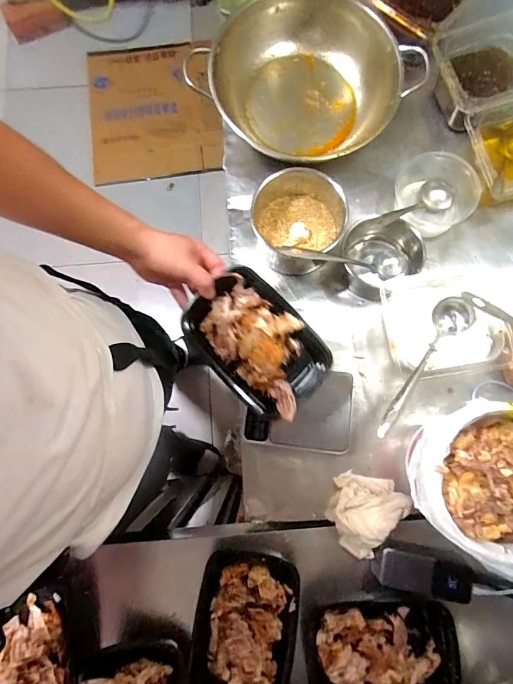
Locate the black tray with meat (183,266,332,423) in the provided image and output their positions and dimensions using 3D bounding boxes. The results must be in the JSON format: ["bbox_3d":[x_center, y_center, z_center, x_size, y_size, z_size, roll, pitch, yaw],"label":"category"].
[{"bbox_3d":[0.004,0.003,0.573,0.136,0.063,0.206,-44,82,-6],"label":"black tray with meat"}]

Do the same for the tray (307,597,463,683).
[{"bbox_3d":[0.177,0.442,0.562,0.199,0.062,0.138,-4,80,0],"label":"tray"}]

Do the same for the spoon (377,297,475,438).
[{"bbox_3d":[0.248,0.026,0.576,0.056,0.057,0.243,40,69,7],"label":"spoon"}]

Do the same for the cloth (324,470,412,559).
[{"bbox_3d":[0.162,0.257,0.599,0.099,0.046,0.116,40,83,7],"label":"cloth"}]

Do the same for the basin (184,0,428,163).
[{"bbox_3d":[0.095,-0.471,0.723,0.309,0.125,0.318,0,80,1],"label":"basin"}]

